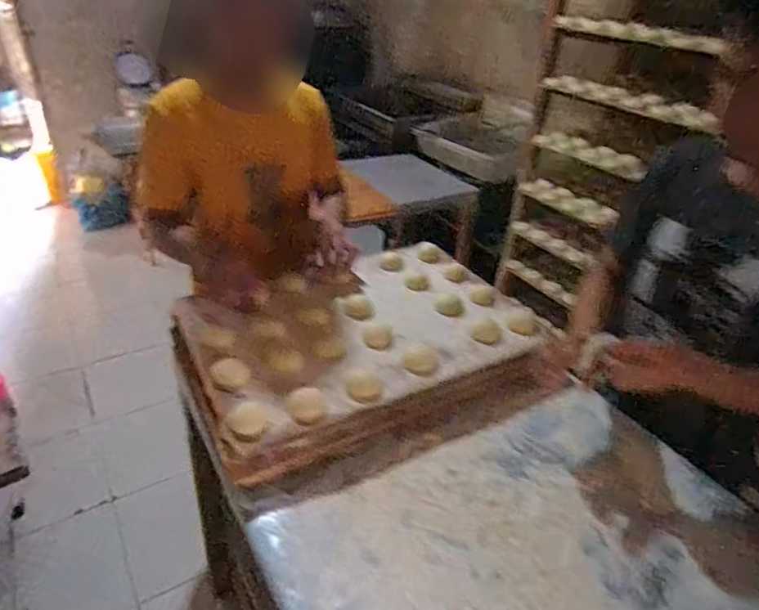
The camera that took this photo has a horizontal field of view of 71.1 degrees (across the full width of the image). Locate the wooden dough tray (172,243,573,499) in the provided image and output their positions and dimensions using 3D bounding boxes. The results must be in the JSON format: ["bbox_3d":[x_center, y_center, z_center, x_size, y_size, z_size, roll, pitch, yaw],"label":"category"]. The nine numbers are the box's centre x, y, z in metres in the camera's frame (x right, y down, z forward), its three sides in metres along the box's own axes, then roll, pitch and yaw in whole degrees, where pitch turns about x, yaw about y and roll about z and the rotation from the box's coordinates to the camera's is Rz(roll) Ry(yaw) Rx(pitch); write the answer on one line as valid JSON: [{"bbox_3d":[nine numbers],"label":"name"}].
[{"bbox_3d":[-0.024,0.066,0.964,0.597,0.089,0.450,-13,36,-23],"label":"wooden dough tray"}]

